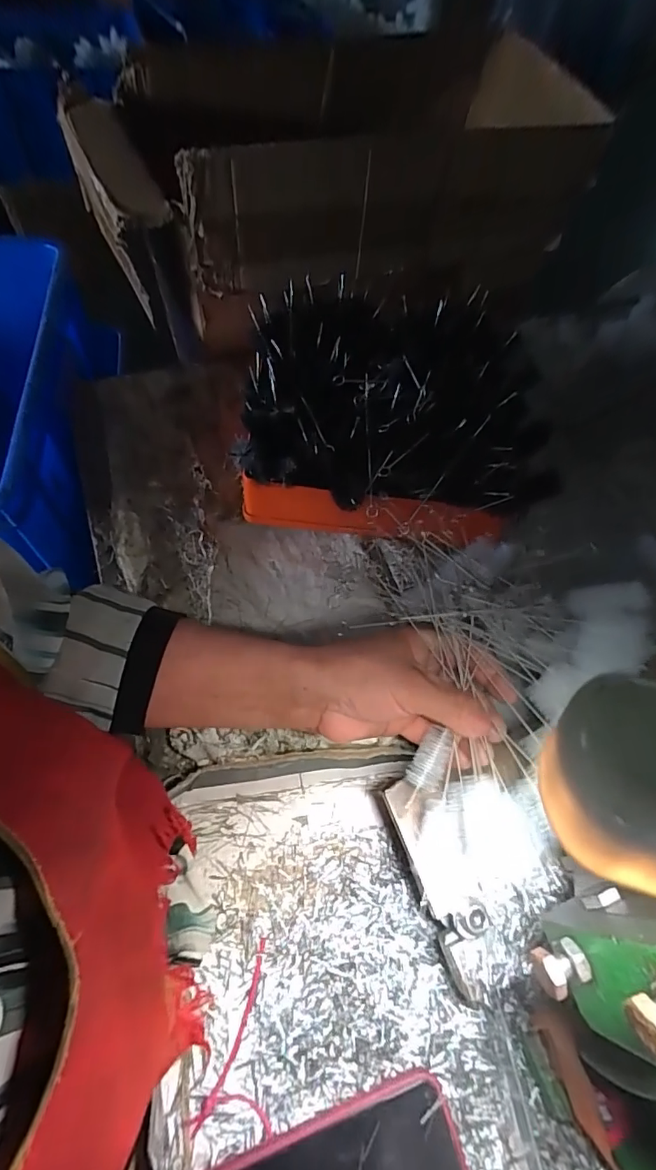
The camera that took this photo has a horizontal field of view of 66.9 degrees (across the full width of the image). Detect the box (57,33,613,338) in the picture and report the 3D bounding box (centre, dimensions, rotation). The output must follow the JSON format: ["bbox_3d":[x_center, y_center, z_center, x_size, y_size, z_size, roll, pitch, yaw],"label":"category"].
[{"bbox_3d":[0.003,-0.451,0.556,0.517,0.154,0.237,-14,64,-13],"label":"box"}]

